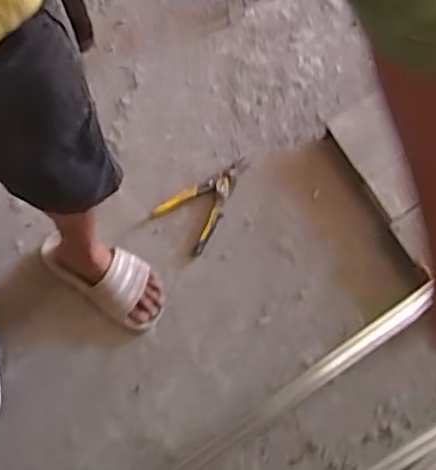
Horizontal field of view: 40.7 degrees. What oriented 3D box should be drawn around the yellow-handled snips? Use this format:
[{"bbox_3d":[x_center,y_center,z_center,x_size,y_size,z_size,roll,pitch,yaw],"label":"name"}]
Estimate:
[{"bbox_3d":[-0.020,-0.081,1.255,0.135,0.023,0.219,41,78,12],"label":"yellow-handled snips"}]

